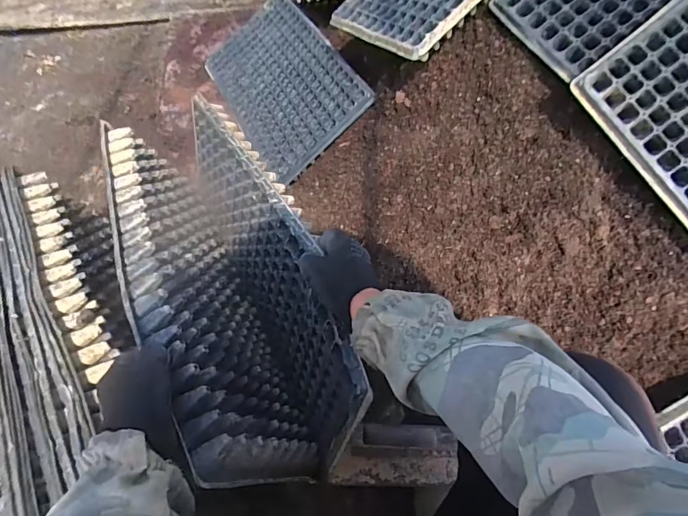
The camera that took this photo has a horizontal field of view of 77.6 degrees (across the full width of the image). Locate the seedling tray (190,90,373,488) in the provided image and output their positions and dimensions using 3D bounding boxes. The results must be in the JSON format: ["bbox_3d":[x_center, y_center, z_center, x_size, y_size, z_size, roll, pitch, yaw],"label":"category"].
[{"bbox_3d":[-0.112,0.019,0.602,0.037,0.246,0.508,-13,52,-28],"label":"seedling tray"}]

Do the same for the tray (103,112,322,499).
[{"bbox_3d":[-0.181,0.048,0.580,0.043,0.243,0.499,-37,57,6],"label":"tray"}]

